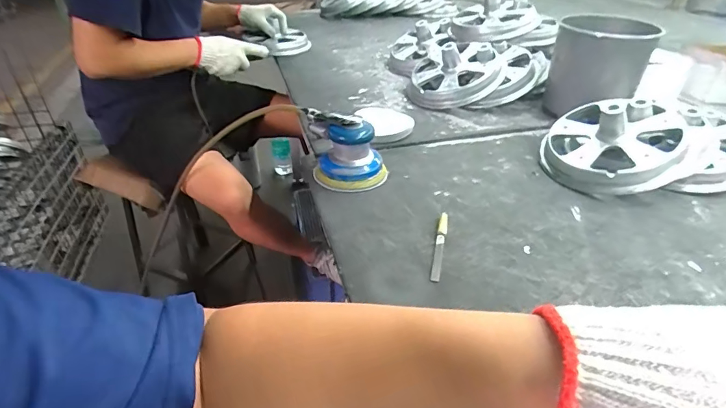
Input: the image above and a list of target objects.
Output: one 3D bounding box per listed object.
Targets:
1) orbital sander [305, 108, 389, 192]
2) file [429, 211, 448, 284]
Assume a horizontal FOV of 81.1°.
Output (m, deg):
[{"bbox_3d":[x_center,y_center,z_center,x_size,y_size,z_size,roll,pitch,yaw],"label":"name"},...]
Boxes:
[{"bbox_3d":[-0.031,-0.097,0.687,0.121,0.093,0.152,-9,36,-11],"label":"orbital sander"},{"bbox_3d":[0.100,0.051,0.550,0.011,0.007,0.125,8,37,13],"label":"file"}]

